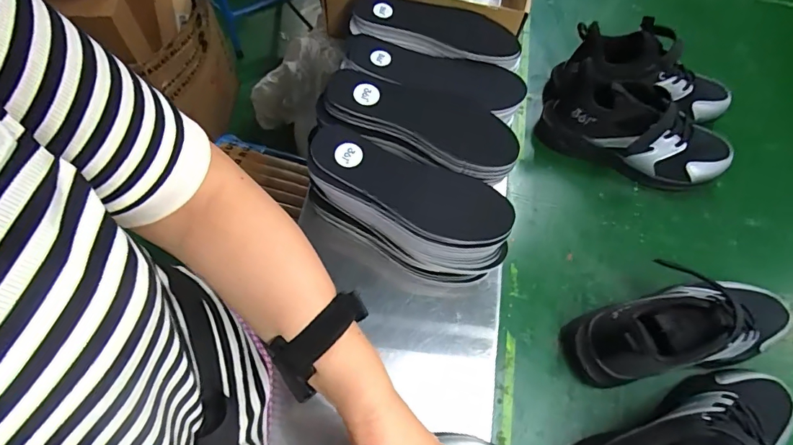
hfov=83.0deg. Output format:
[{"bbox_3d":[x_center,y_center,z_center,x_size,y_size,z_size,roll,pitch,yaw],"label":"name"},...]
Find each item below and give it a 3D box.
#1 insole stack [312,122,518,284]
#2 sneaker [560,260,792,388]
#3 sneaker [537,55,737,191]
[{"bbox_3d":[0.008,-0.013,0.476,0.218,0.094,0.089,21,64,6],"label":"insole stack"},{"bbox_3d":[0.303,0.105,0.463,0.231,0.107,0.083,-10,65,-9],"label":"sneaker"},{"bbox_3d":[0.309,-0.118,0.575,0.231,0.106,0.078,22,64,7],"label":"sneaker"}]

